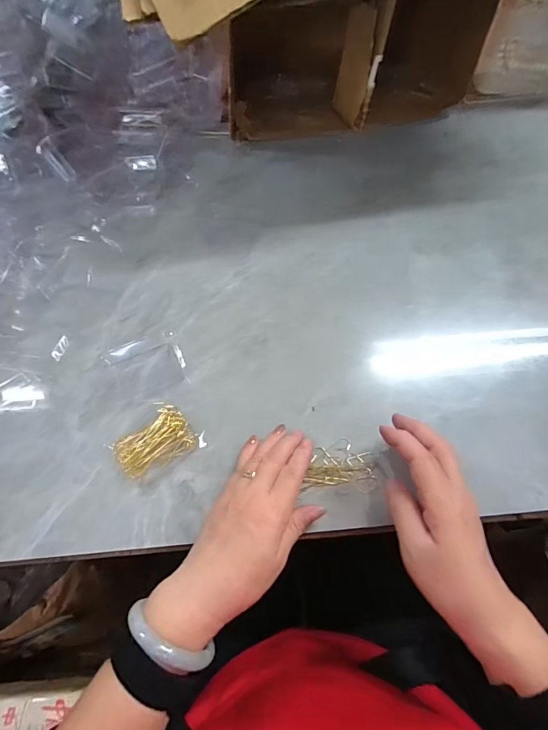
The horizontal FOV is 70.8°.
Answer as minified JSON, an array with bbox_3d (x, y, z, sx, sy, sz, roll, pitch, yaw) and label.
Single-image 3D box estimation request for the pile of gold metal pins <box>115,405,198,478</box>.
[{"bbox_3d":[-0.113,0.076,0.370,0.070,0.016,0.044,-34,67,-14],"label":"pile of gold metal pins"}]

